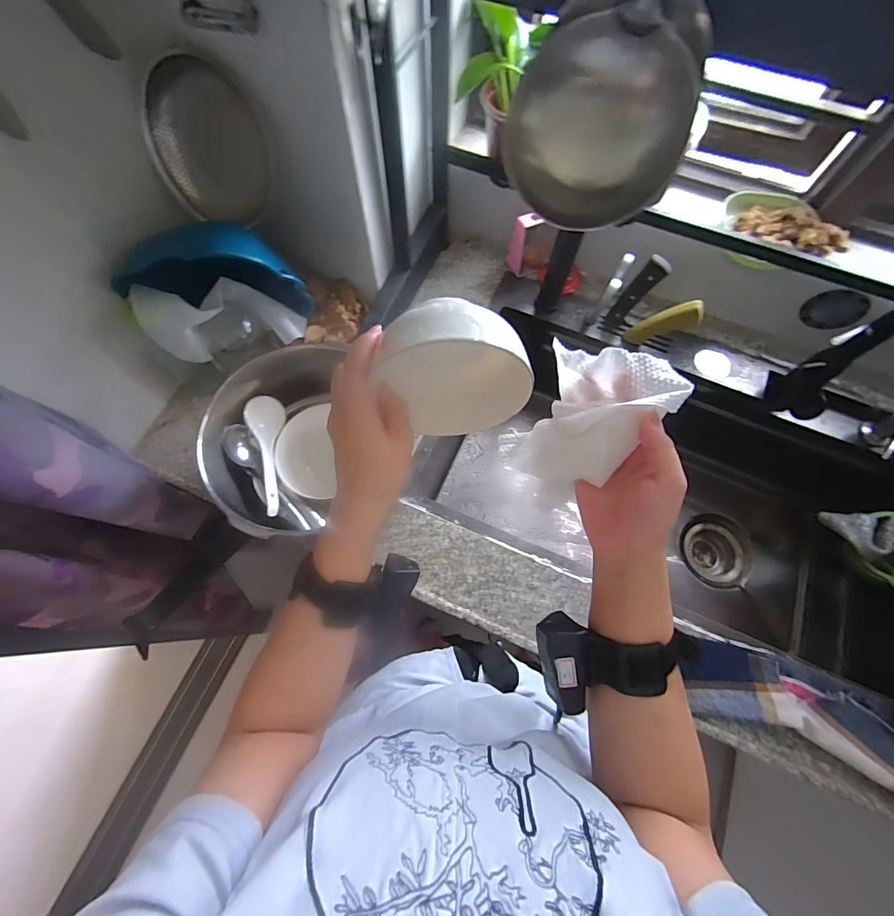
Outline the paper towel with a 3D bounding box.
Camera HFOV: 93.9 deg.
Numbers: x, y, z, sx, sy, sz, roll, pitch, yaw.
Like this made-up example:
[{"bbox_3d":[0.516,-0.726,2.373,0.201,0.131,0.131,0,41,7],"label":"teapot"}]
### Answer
[{"bbox_3d":[0.105,-0.031,0.327,0.091,0.088,0.099,39,74,13],"label":"paper towel"}]

